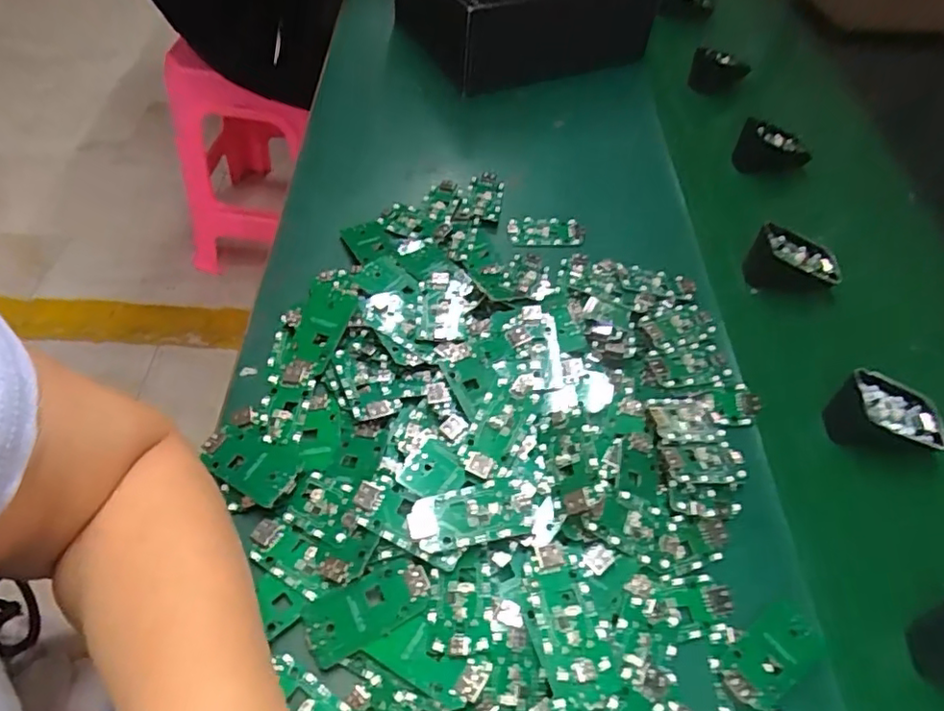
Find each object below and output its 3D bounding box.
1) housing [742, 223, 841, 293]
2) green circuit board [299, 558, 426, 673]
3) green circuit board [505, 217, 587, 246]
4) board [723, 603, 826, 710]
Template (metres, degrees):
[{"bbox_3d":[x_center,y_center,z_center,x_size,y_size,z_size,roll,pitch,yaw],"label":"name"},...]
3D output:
[{"bbox_3d":[0.262,-0.077,0.498,0.076,0.036,0.041,5,53,-2],"label":"housing"},{"bbox_3d":[-0.052,0.127,0.308,0.063,0.004,0.031,-26,61,-13],"label":"green circuit board"},{"bbox_3d":[0.062,-0.102,0.505,0.062,0.008,0.029,-5,54,-9],"label":"green circuit board"},{"bbox_3d":[0.156,0.156,0.317,0.062,0.006,0.031,-20,59,-27],"label":"board"}]

